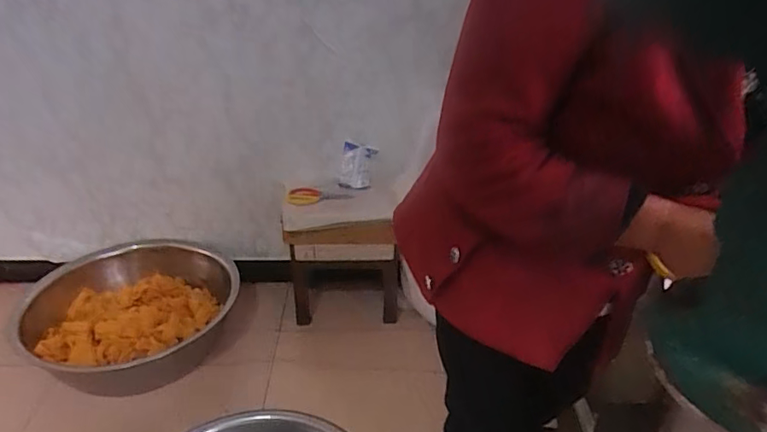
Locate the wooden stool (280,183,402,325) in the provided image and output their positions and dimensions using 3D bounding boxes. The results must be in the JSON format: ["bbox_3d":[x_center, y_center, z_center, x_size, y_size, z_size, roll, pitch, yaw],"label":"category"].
[{"bbox_3d":[-0.140,0.126,1.665,0.371,0.429,0.247,0,30,-1],"label":"wooden stool"}]

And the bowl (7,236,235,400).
[{"bbox_3d":[-0.805,0.308,1.595,0.670,0.173,0.532,0,30,-2],"label":"bowl"}]

